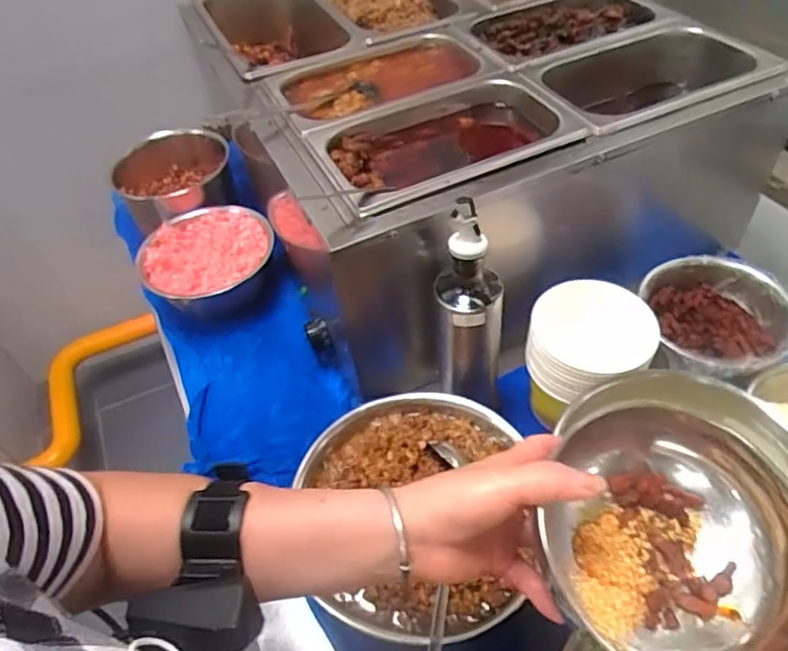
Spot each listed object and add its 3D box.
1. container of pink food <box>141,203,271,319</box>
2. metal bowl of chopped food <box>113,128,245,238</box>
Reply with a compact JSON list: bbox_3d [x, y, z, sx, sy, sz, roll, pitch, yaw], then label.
[{"bbox_3d":[-0.240,-0.081,0.804,0.167,0.069,0.154,-5,49,1],"label":"container of pink food"},{"bbox_3d":[-0.311,-0.208,0.896,0.167,0.102,0.156,-3,49,3],"label":"metal bowl of chopped food"}]

